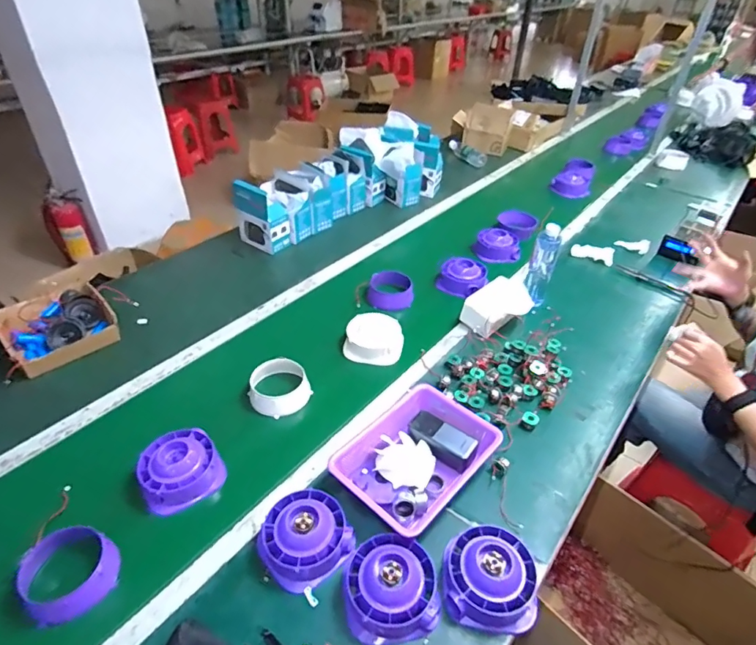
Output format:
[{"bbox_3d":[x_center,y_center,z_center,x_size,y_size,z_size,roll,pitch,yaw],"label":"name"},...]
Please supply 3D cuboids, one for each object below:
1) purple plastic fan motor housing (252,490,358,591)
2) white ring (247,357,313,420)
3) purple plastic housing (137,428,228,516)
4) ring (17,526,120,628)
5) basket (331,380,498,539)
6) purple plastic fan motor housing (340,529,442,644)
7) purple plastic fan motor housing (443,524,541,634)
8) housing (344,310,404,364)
[{"bbox_3d":[-0.120,0.340,0.746,0.135,0.062,0.132,1,39,-1],"label":"purple plastic fan motor housing"},{"bbox_3d":[-0.211,0.137,1.002,0.128,0.074,0.111,-8,40,-12],"label":"white ring"},{"bbox_3d":[-0.358,0.266,0.850,0.133,0.070,0.133,1,39,-1],"label":"purple plastic housing"},{"bbox_3d":[-0.466,0.382,0.714,0.120,0.057,0.130,1,39,-1],"label":"ring"},{"bbox_3d":[0.073,0.248,0.867,0.277,0.067,0.211,-30,49,-34],"label":"basket"},{"bbox_3d":[0.015,0.383,0.692,0.133,0.067,0.133,1,39,-1],"label":"purple plastic fan motor housing"},{"bbox_3d":[0.165,0.377,0.700,0.134,0.059,0.136,1,39,-1],"label":"purple plastic fan motor housing"},{"bbox_3d":[-0.010,0.038,1.135,0.141,0.065,0.122,8,39,7],"label":"housing"}]

